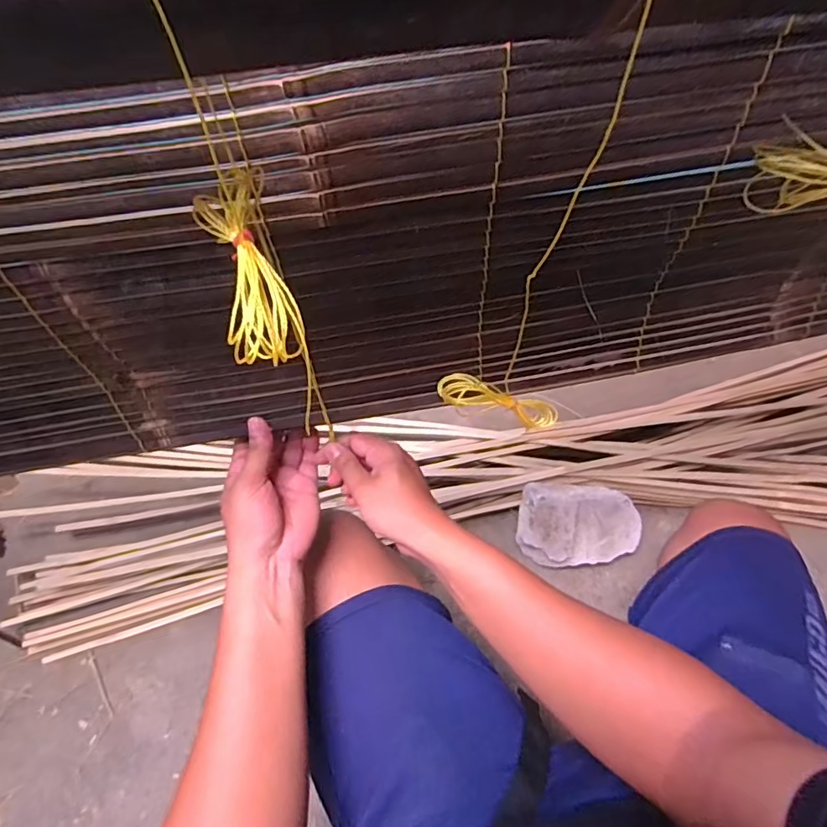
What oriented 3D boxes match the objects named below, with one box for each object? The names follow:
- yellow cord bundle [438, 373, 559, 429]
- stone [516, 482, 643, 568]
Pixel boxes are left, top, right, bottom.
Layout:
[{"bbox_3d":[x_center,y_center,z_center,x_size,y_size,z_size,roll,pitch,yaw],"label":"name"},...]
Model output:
[{"bbox_3d":[0.068,-0.008,0.403,0.095,0.023,0.030,14,58,-16],"label":"yellow cord bundle"},{"bbox_3d":[0.280,0.186,0.884,0.202,0.104,0.117,-3,59,-1],"label":"stone"}]

